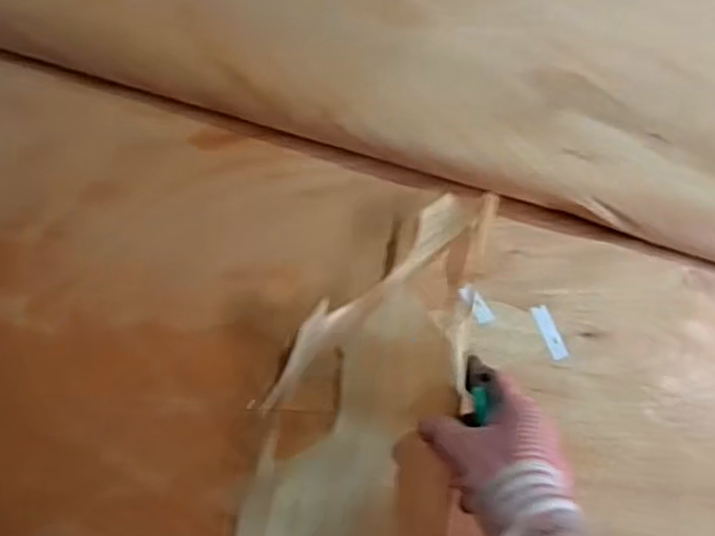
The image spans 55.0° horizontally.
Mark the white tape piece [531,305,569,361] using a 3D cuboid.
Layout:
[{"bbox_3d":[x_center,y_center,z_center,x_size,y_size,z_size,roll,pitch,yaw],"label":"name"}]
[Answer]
[{"bbox_3d":[0.158,0.052,0.564,0.014,0.004,0.048,-14,67,-12],"label":"white tape piece"}]

